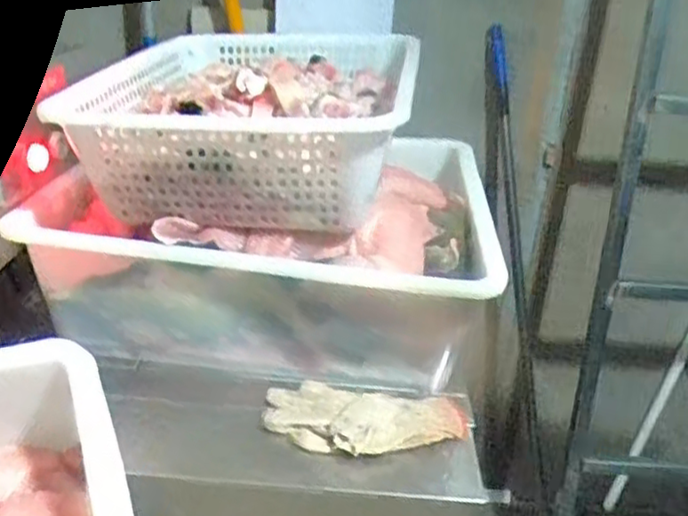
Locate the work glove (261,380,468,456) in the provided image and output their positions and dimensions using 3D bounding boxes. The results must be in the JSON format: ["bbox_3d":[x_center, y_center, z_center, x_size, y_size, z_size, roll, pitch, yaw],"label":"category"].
[{"bbox_3d":[0.021,0.155,0.675,0.194,0.028,0.094,4,25,2],"label":"work glove"}]

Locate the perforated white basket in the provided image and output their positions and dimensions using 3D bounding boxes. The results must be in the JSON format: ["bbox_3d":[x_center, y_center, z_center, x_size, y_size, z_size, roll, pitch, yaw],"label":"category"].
[{"bbox_3d":[-0.088,-0.164,0.819,0.295,0.120,0.435,6,25,6],"label":"perforated white basket"}]

